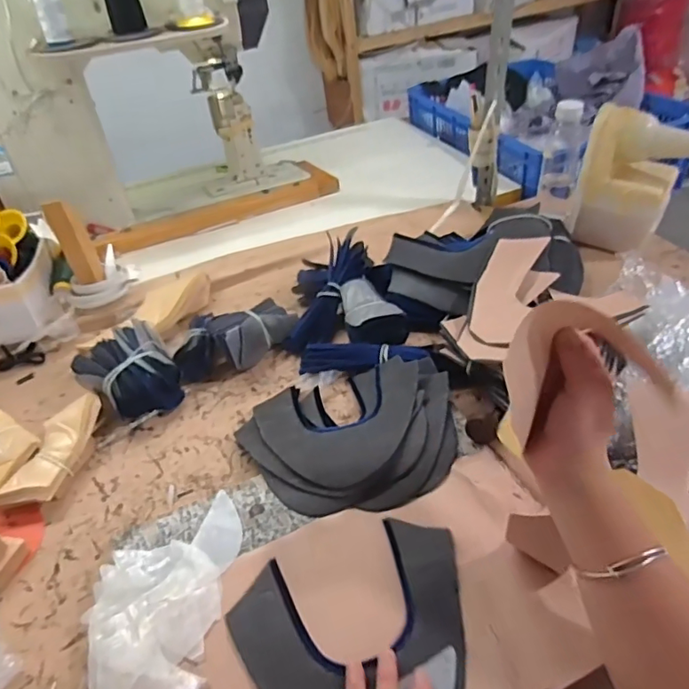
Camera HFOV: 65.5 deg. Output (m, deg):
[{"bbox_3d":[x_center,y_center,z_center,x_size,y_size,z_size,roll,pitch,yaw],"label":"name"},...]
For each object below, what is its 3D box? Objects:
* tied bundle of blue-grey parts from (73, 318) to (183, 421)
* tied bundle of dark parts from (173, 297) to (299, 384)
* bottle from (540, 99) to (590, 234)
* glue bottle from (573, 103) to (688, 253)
[{"bbox_3d":[-0.277,0.042,0.693,0.113,0.079,0.103,-26,44,-21],"label":"tied bundle of blue-grey parts"},{"bbox_3d":[-0.148,-0.011,0.745,0.167,0.070,0.101,-14,41,-8],"label":"tied bundle of dark parts"},{"bbox_3d":[0.375,-0.307,0.914,0.076,0.187,0.062,15,45,24],"label":"bottle"},{"bbox_3d":[0.458,-0.242,0.813,0.188,0.183,0.083,14,45,23],"label":"glue bottle"}]

